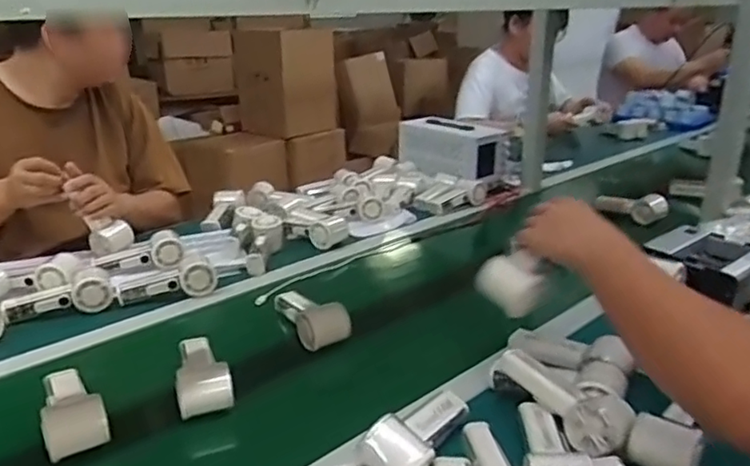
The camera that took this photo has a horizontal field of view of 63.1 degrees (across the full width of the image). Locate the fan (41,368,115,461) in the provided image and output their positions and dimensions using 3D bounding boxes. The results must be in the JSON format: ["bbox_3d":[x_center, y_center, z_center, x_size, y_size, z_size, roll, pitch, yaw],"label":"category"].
[{"bbox_3d":[-0.348,0.200,0.692,0.060,0.063,0.156,-14,24,-33],"label":"fan"}]

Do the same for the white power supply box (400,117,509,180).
[{"bbox_3d":[0.191,-0.210,1.559,0.145,0.138,0.265,-14,24,-32],"label":"white power supply box"}]

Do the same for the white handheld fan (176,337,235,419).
[{"bbox_3d":[-0.217,0.169,0.759,0.065,0.061,0.155,-7,21,-18],"label":"white handheld fan"}]

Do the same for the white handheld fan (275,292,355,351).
[{"bbox_3d":[-0.093,0.120,0.893,0.067,0.071,0.157,-9,22,-23],"label":"white handheld fan"}]

